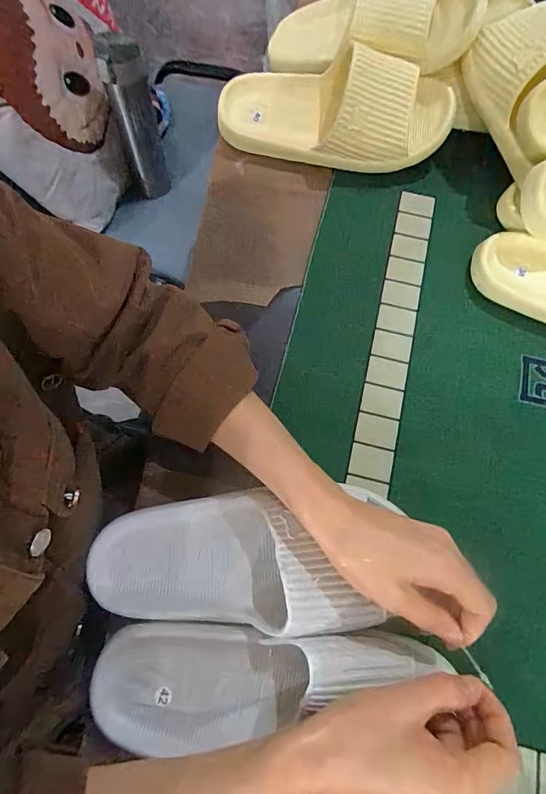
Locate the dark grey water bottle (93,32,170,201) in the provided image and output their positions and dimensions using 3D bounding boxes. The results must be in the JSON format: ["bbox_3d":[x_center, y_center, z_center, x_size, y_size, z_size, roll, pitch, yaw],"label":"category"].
[{"bbox_3d":[-0.223,-0.440,0.674,0.075,0.236,0.064,-15,71,-6],"label":"dark grey water bottle"}]

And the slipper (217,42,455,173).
[{"bbox_3d":[0.069,-0.322,0.466,0.256,0.080,0.089,11,72,3],"label":"slipper"}]

